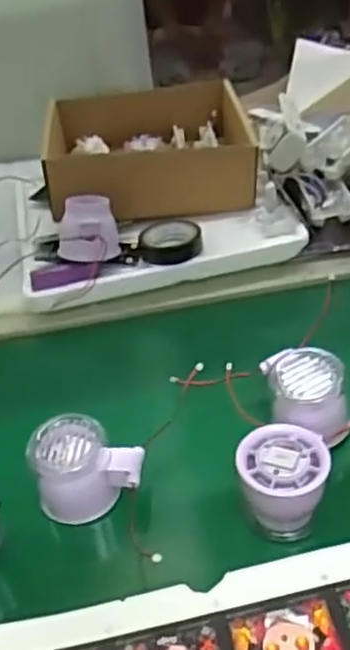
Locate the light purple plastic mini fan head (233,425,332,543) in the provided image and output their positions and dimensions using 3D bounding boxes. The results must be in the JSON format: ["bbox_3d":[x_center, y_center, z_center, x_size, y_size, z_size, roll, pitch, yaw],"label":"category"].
[{"bbox_3d":[0.073,0.109,0.476,0.057,0.070,0.055,0,39,9],"label":"light purple plastic mini fan head"}]

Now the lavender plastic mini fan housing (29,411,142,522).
[{"bbox_3d":[-0.061,0.098,0.497,0.072,0.058,0.048,-13,39,-7],"label":"lavender plastic mini fan housing"}]

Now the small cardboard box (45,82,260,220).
[{"bbox_3d":[-0.029,-0.191,0.770,0.216,0.066,0.179,-6,41,0],"label":"small cardboard box"}]

